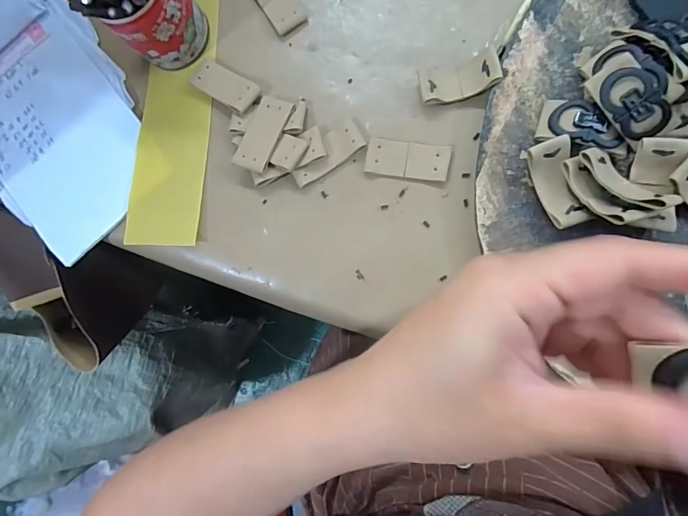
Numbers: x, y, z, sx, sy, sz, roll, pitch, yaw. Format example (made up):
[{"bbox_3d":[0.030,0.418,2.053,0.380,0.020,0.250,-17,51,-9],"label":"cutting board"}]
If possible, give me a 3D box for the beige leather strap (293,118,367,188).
[{"bbox_3d":[-0.013,-0.082,0.318,0.062,0.006,0.026,-33,88,6],"label":"beige leather strap"}]

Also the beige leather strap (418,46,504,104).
[{"bbox_3d":[0.084,-0.133,0.298,0.055,0.020,0.032,-5,84,9],"label":"beige leather strap"}]

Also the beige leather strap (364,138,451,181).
[{"bbox_3d":[0.048,-0.075,0.307,0.061,0.004,0.027,9,86,11],"label":"beige leather strap"}]

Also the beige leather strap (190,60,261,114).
[{"bbox_3d":[-0.098,-0.141,0.330,0.057,0.010,0.026,32,91,11],"label":"beige leather strap"}]

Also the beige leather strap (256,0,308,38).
[{"bbox_3d":[-0.055,-0.212,0.334,0.028,0.009,0.060,-34,80,5],"label":"beige leather strap"}]

